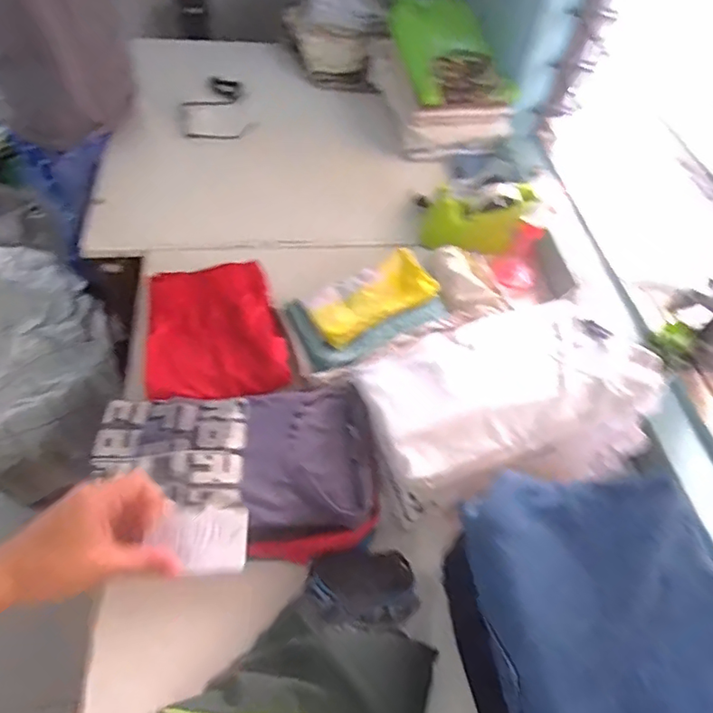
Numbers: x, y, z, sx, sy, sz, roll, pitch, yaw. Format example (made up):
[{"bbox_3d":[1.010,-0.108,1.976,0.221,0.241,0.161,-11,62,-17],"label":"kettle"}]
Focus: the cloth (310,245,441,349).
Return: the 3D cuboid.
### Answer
[{"bbox_3d":[0.025,-0.084,0.799,0.182,0.037,0.080,-34,61,-11],"label":"cloth"}]

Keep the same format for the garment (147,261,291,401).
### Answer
[{"bbox_3d":[-0.212,-0.042,0.795,0.186,0.049,0.234,-10,54,-13],"label":"garment"}]

